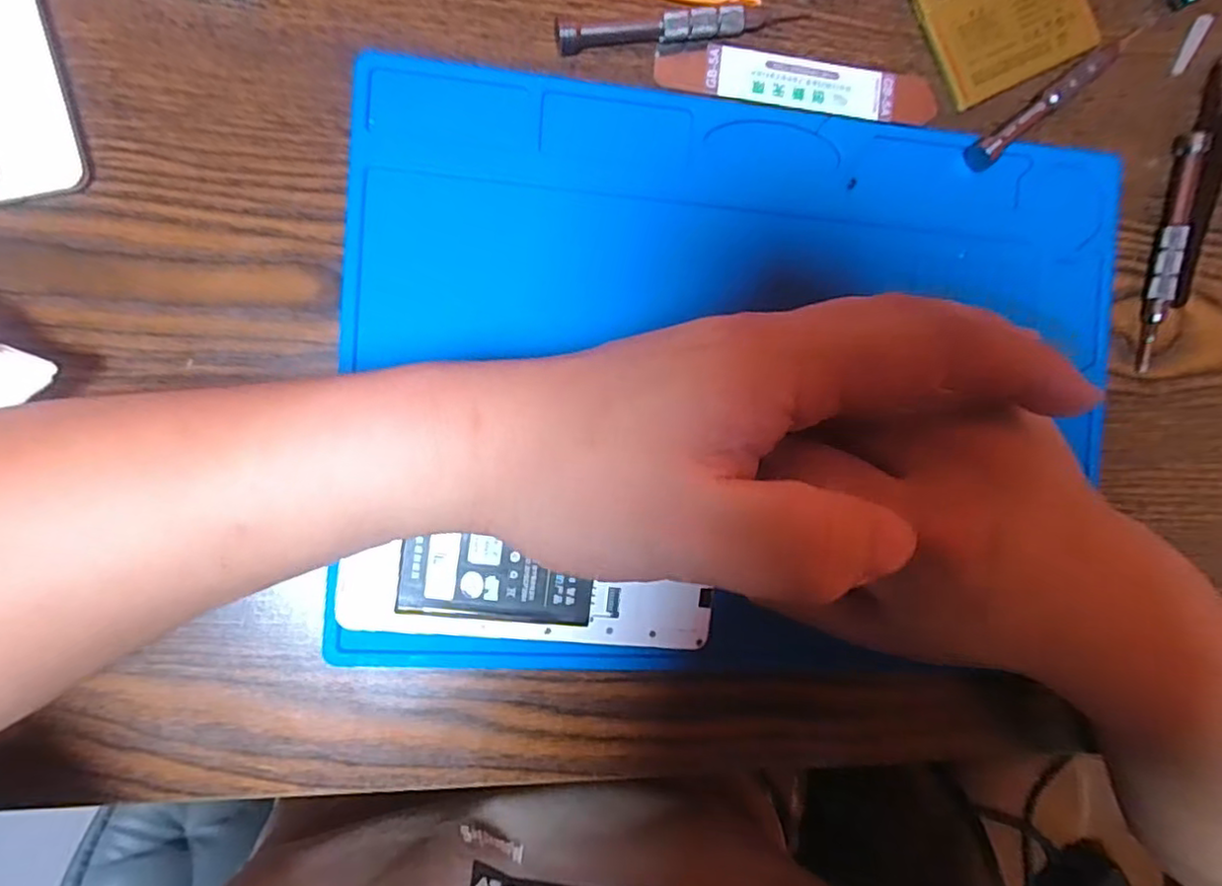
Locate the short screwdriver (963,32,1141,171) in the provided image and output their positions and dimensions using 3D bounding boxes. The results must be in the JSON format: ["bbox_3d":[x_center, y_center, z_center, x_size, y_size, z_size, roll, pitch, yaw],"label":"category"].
[{"bbox_3d":[0.192,-0.148,0.274,0.095,0.010,0.012,-37,96,-6],"label":"short screwdriver"}]

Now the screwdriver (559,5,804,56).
[{"bbox_3d":[0.029,-0.163,0.252,0.101,0.010,0.010,-11,93,-7],"label":"screwdriver"}]

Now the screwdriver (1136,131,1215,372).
[{"bbox_3d":[0.249,-0.086,0.284,0.009,0.009,0.105,13,89,-8],"label":"screwdriver"}]

